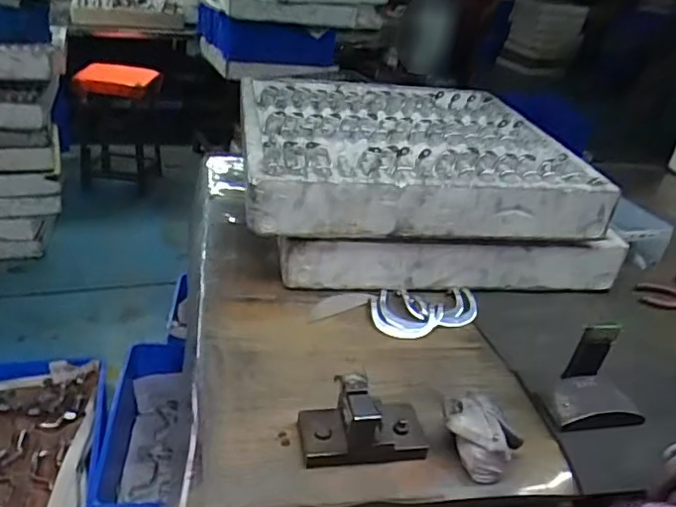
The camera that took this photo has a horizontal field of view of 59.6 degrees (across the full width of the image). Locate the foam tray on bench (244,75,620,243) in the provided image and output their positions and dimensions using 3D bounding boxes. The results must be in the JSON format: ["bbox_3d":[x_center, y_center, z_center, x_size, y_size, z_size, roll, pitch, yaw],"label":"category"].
[{"bbox_3d":[0.109,-0.200,1.067,0.544,0.080,0.559,1,31,-11],"label":"foam tray on bench"}]

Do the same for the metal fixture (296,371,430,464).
[{"bbox_3d":[0.029,0.171,0.627,0.134,0.068,0.073,-1,31,-15],"label":"metal fixture"}]

